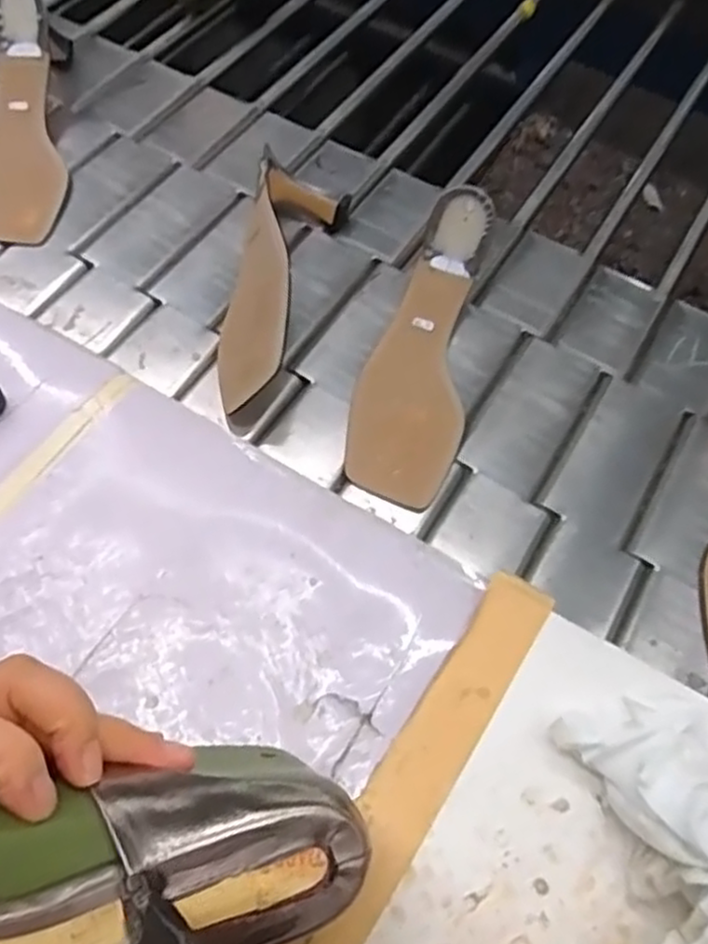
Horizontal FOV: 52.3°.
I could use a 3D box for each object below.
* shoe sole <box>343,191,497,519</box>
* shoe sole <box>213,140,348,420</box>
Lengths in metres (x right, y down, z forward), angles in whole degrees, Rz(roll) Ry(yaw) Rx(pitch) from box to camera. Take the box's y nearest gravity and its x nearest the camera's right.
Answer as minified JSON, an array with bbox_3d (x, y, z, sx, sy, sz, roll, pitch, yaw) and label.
[{"bbox_3d":[0.046,-0.084,0.494,0.074,0.050,0.218,14,78,5],"label":"shoe sole"},{"bbox_3d":[-0.055,-0.142,0.516,0.068,0.045,0.226,10,62,2],"label":"shoe sole"}]

